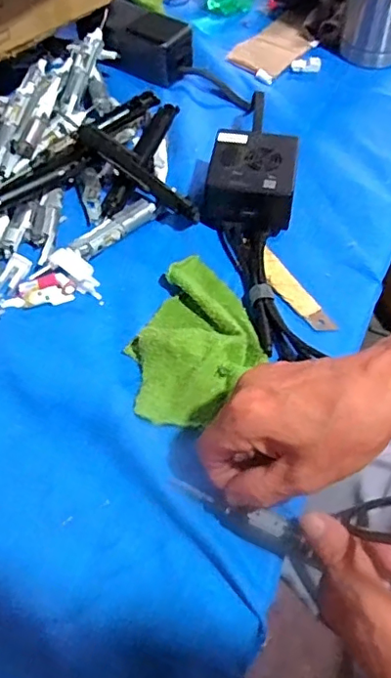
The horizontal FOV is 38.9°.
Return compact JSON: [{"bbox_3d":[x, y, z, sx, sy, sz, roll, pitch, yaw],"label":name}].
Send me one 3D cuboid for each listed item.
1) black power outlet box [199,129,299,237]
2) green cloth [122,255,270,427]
[{"bbox_3d":[0.051,-0.138,0.484,0.078,0.047,0.086,11,58,8],"label":"black power outlet box"},{"bbox_3d":[0.003,-0.001,0.412,0.089,0.021,0.138,16,58,11],"label":"green cloth"}]

